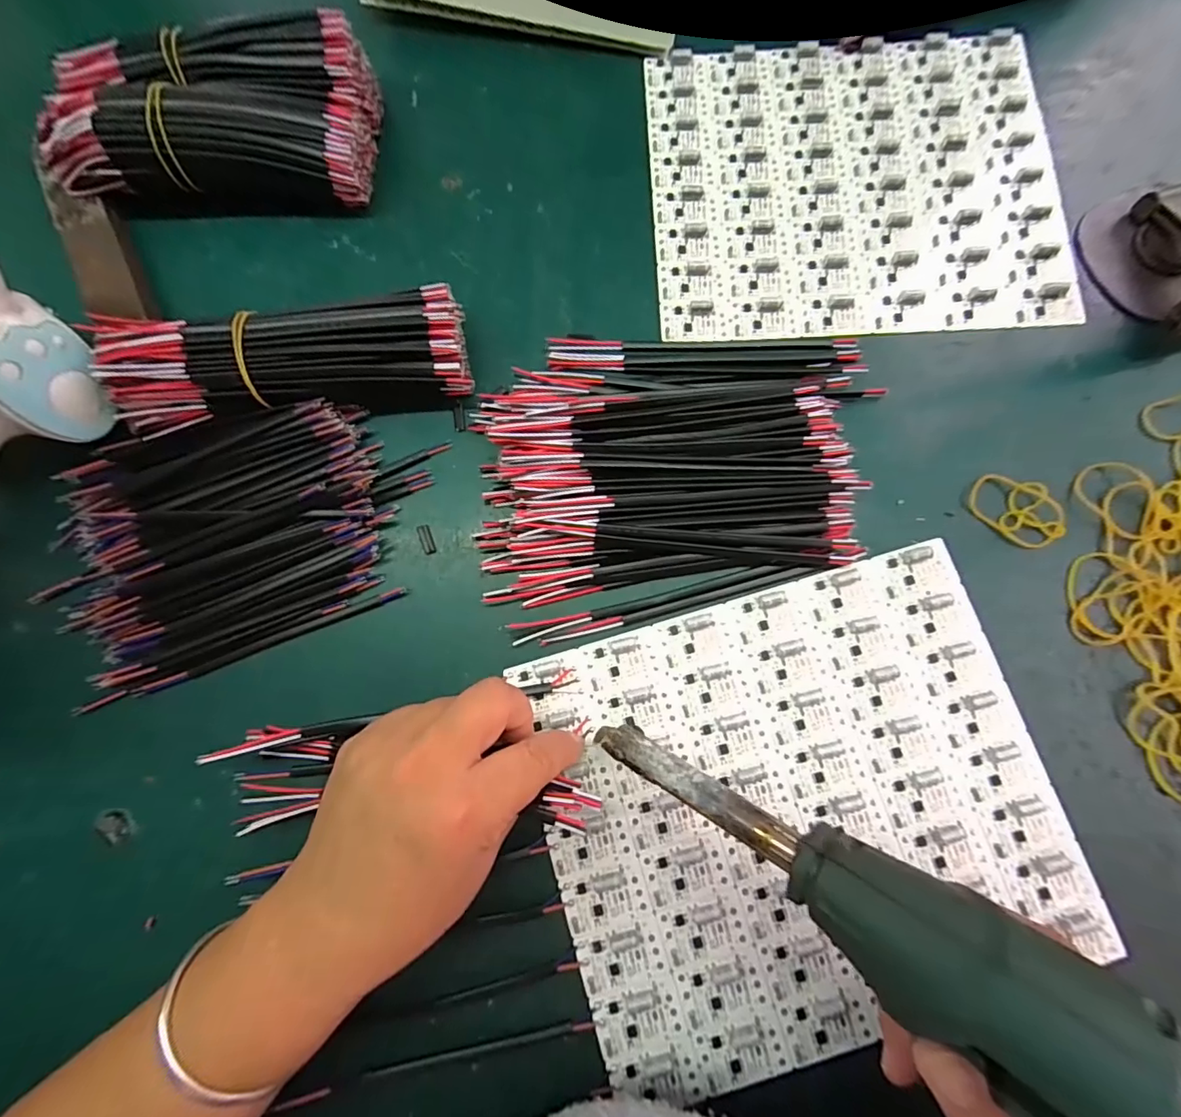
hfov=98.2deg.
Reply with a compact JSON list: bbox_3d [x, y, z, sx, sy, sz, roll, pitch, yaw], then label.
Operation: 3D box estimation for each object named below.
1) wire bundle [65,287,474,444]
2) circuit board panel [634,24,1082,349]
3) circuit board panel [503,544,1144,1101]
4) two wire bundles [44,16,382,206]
[{"bbox_3d":[-0.156,-0.103,0.270,0.180,0.044,0.058,-8,81,0],"label":"wire bundle"},{"bbox_3d":[0.153,-0.223,0.303,0.229,0.008,0.190,-1,81,1],"label":"circuit board panel"},{"bbox_3d":[0.100,0.116,0.246,0.236,0.009,0.200,-17,81,-2],"label":"circuit board panel"},{"bbox_3d":[-0.216,-0.251,0.298,0.170,0.050,0.099,-2,81,1],"label":"two wire bundles"}]

